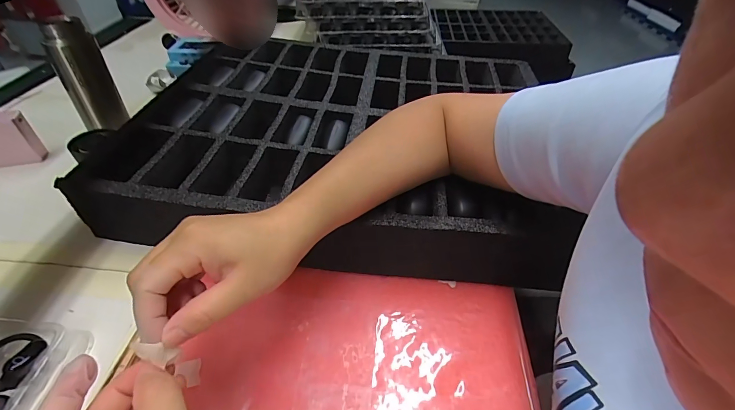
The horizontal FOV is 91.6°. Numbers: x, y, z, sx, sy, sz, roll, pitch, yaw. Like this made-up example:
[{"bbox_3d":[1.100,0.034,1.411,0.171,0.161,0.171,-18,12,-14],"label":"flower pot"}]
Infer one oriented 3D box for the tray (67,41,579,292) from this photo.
[{"bbox_3d":[-0.017,-0.104,0.506,0.498,0.097,0.444,6,44,6],"label":"tray"}]

